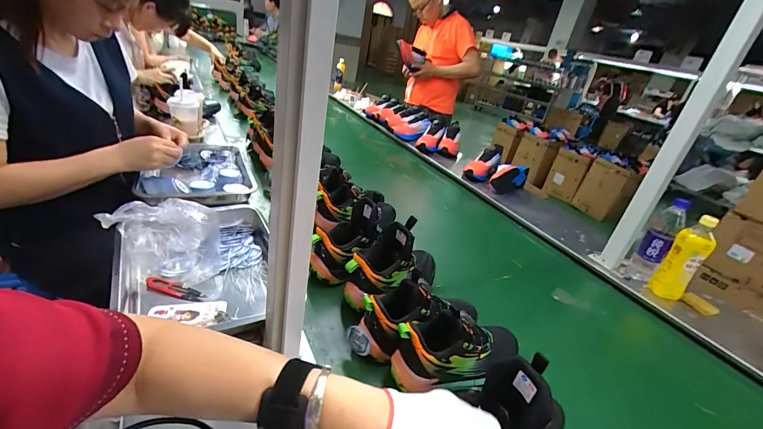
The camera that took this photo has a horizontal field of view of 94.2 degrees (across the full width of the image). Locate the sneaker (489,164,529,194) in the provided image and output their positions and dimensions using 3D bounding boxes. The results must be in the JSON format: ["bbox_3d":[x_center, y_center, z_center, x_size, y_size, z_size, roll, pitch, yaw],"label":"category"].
[{"bbox_3d":[0.480,-0.138,1.343,0.094,0.096,0.206,22,33,29],"label":"sneaker"}]

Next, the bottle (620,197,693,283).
[{"bbox_3d":[0.697,0.077,0.910,0.076,0.224,0.069,28,37,36],"label":"bottle"}]

